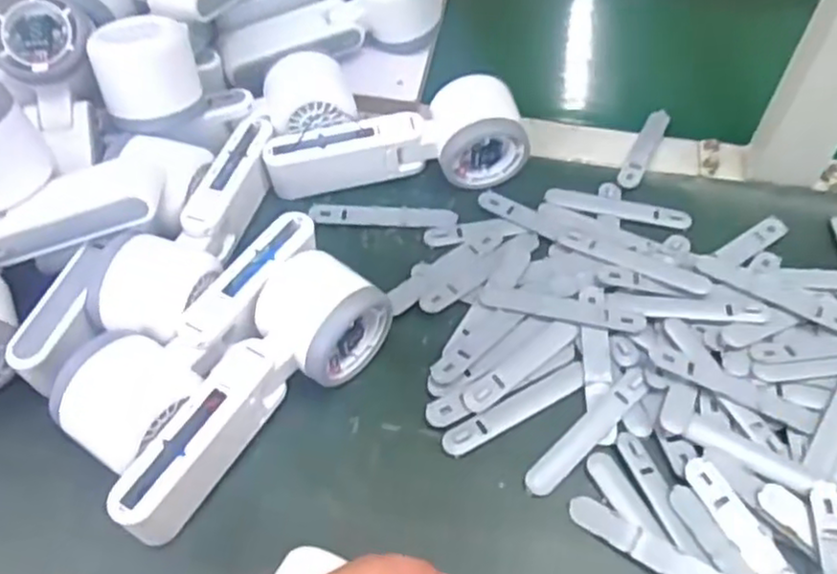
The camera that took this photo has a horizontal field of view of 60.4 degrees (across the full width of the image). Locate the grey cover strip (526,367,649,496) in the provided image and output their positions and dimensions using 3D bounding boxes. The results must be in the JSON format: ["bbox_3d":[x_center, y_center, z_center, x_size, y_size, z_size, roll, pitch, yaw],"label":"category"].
[{"bbox_3d":[0.090,0.076,0.381,0.089,0.004,0.016,-39,58,-18],"label":"grey cover strip"}]

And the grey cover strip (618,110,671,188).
[{"bbox_3d":[0.162,-0.101,0.514,0.016,0.008,0.087,24,56,15],"label":"grey cover strip"}]

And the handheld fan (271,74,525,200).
[{"bbox_3d":[-0.015,-0.095,0.474,0.168,0.047,0.059,-10,54,-9],"label":"handheld fan"}]

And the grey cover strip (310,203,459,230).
[{"bbox_3d":[-0.023,-0.046,0.476,0.095,0.005,0.019,3,53,0],"label":"grey cover strip"}]

